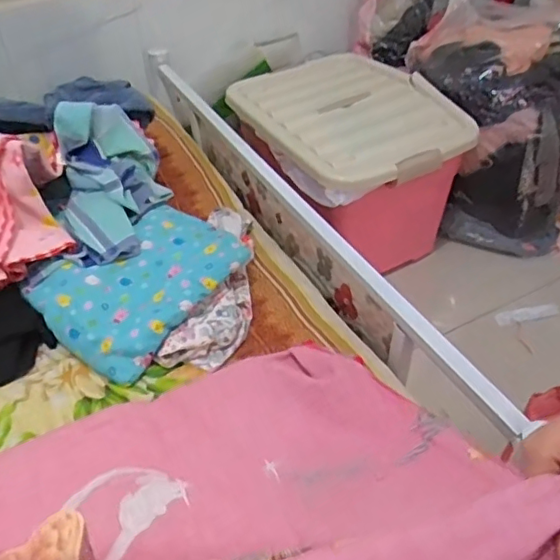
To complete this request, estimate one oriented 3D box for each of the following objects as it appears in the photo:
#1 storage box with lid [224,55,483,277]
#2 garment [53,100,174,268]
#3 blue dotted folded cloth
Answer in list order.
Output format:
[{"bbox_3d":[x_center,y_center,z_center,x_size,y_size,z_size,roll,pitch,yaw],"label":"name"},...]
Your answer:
[{"bbox_3d":[0.170,-0.289,1.507,0.443,0.391,0.563,-19,47,-17],"label":"storage box with lid"},{"bbox_3d":[-0.277,-0.164,0.932,0.163,0.077,0.344,-9,60,-8],"label":"garment"},{"bbox_3d":[-0.193,-0.001,0.825,0.216,0.048,0.282,30,52,29],"label":"blue dotted folded cloth"}]

